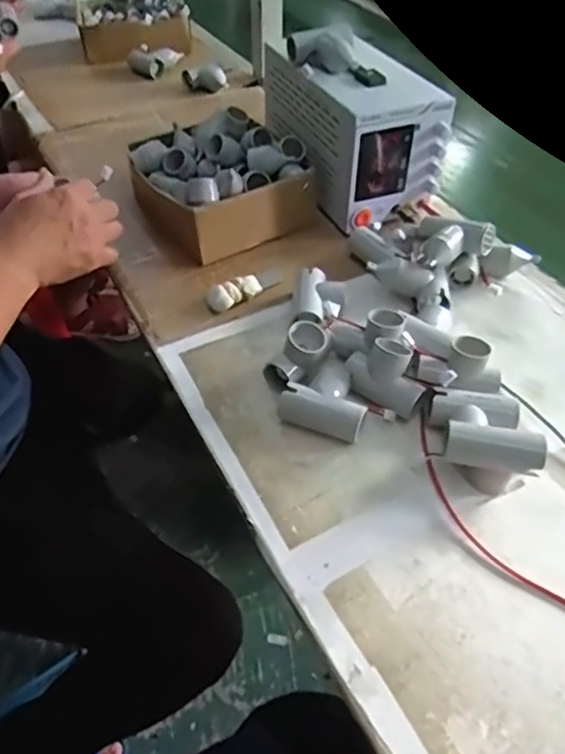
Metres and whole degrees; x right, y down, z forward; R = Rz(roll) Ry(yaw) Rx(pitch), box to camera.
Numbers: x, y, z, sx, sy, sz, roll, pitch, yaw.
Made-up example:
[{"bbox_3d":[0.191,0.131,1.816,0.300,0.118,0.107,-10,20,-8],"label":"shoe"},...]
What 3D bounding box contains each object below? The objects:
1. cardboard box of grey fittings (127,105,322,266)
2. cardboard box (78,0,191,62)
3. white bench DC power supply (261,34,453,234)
[{"bbox_3d":[-0.078,-0.247,0.744,0.178,0.099,0.196,-22,50,-22],"label":"cardboard box of grey fittings"},{"bbox_3d":[-0.309,-0.728,1.219,0.211,0.084,0.243,-11,47,-11],"label":"cardboard box"},{"bbox_3d":[0.078,-0.325,0.751,0.135,0.145,0.246,-19,49,-18],"label":"white bench DC power supply"}]

